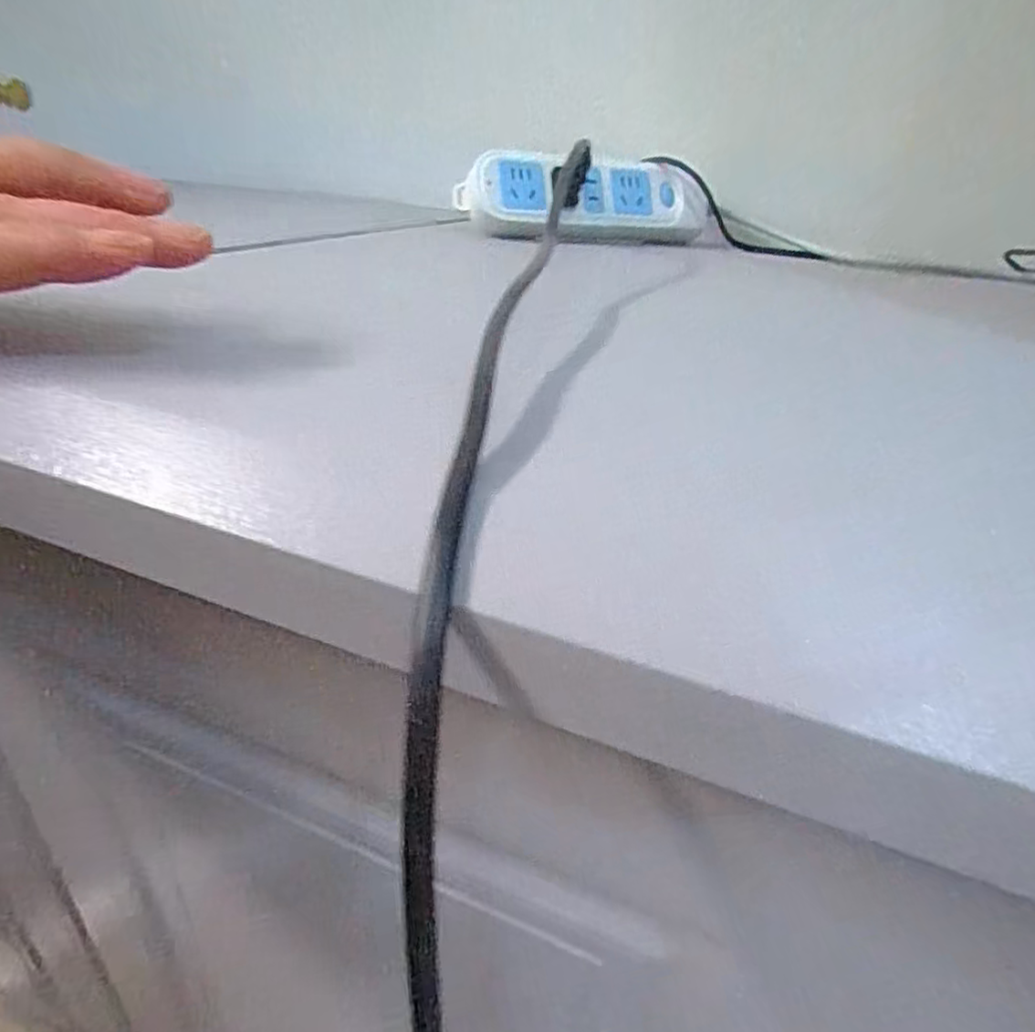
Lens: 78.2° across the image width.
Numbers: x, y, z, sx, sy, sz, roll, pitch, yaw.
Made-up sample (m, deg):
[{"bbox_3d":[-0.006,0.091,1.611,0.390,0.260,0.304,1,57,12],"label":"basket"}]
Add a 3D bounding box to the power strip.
[{"bbox_3d":[0.055,-0.239,0.483,0.201,0.054,0.040,-9,32,-19],"label":"power strip"}]

